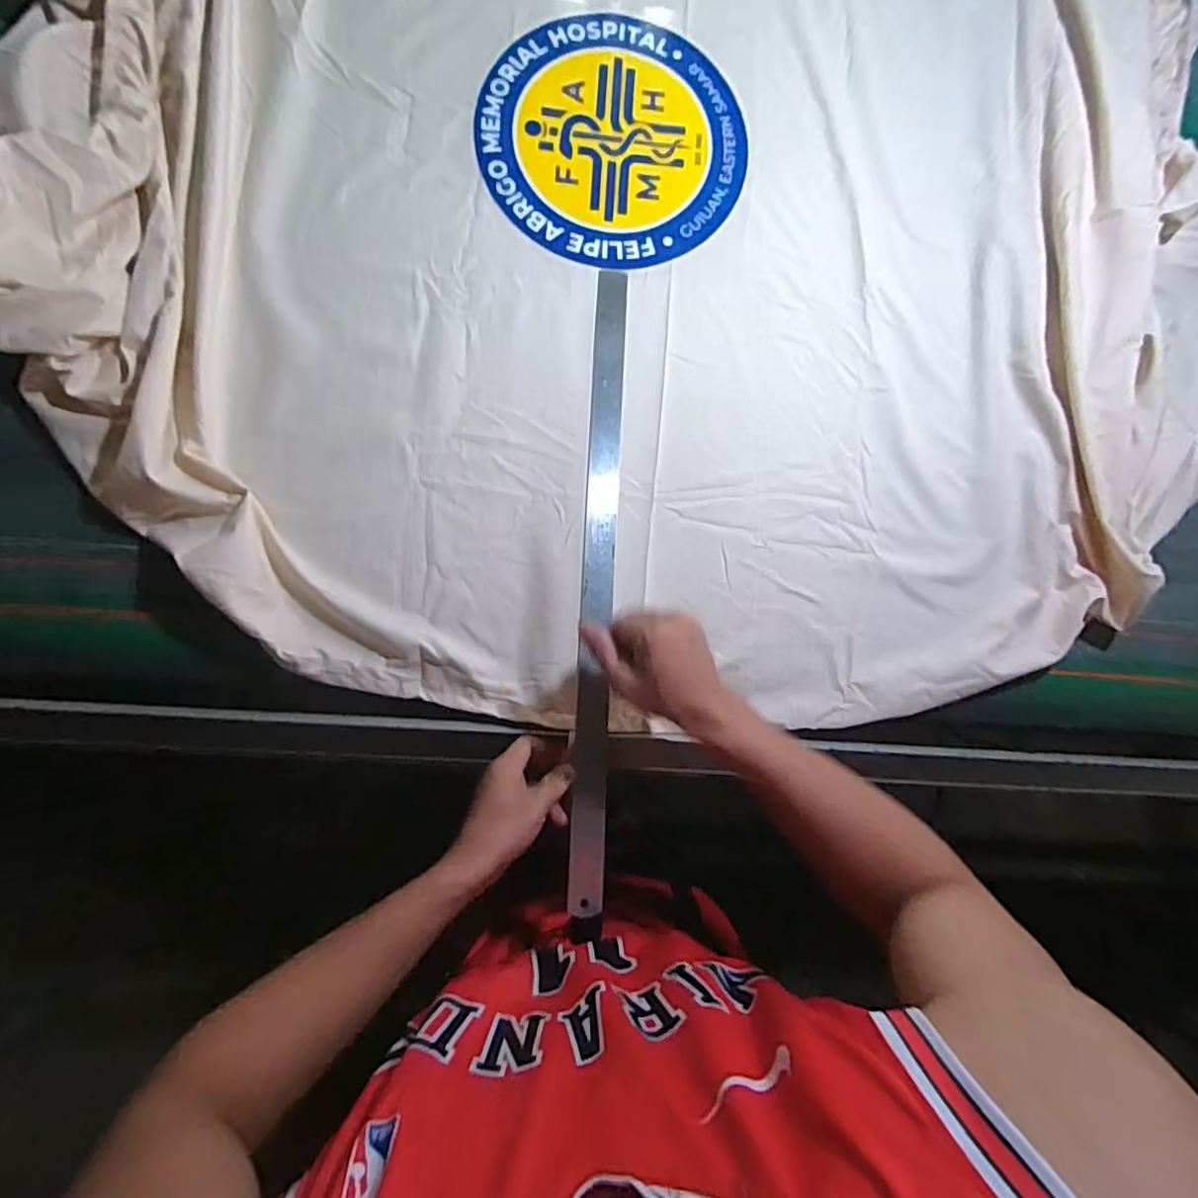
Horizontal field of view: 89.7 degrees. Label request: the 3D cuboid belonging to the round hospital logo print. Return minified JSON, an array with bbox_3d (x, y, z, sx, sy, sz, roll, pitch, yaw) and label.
[{"bbox_3d":[0.017,-0.499,0.653,0.281,0.005,0.285,0,83,-4],"label":"round hospital logo print"}]

